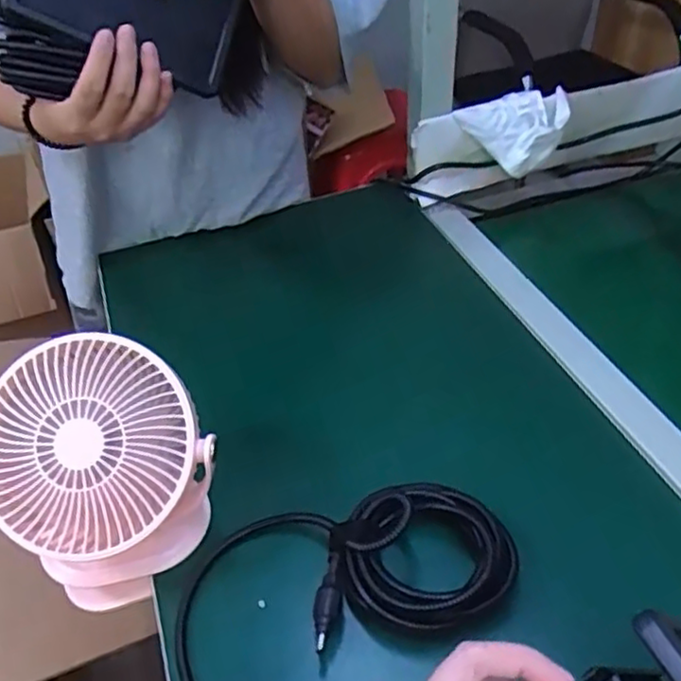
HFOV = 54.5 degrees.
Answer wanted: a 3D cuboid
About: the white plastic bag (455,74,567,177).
[{"bbox_3d":[0.212,-0.261,0.821,0.138,0.099,0.036,0,42,5],"label":"white plastic bag"}]

